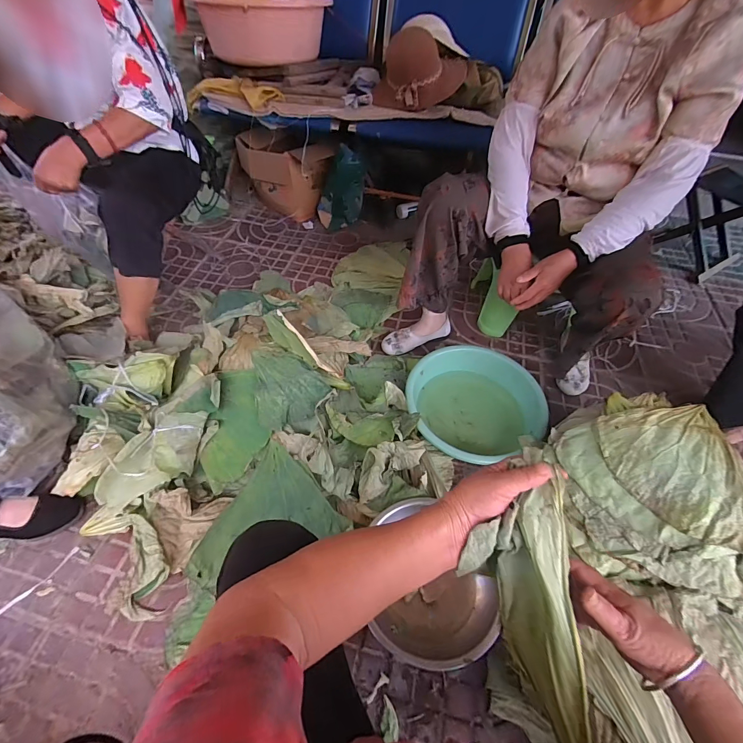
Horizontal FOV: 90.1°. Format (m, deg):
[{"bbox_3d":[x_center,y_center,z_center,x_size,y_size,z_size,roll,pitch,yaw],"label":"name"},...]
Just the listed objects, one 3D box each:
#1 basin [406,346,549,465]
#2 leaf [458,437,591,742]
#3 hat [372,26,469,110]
[{"bbox_3d":[0.246,0.082,0.962,0.315,0.124,0.309,2,53,-2],"label":"basin"},{"bbox_3d":[0.147,0.219,0.356,0.089,0.054,0.277,-4,82,-7],"label":"leaf"},{"bbox_3d":[0.159,-0.978,1.225,0.302,0.194,0.258,8,50,3],"label":"hat"}]

